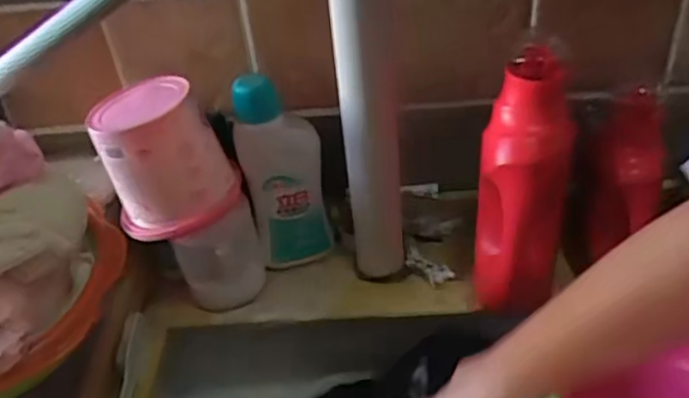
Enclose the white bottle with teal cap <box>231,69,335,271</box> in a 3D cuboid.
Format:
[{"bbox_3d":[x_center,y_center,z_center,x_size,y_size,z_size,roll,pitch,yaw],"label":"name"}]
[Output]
[{"bbox_3d":[-0.071,-0.029,0.748,0.088,0.235,0.047,-9,39,-3],"label":"white bottle with teal cap"}]

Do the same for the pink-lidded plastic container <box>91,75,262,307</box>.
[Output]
[{"bbox_3d":[-0.185,-0.004,0.728,0.131,0.249,0.138,-19,40,-14],"label":"pink-lidded plastic container"}]

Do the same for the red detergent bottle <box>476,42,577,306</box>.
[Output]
[{"bbox_3d":[0.179,-0.004,0.645,0.083,0.285,0.060,7,41,17],"label":"red detergent bottle"}]

